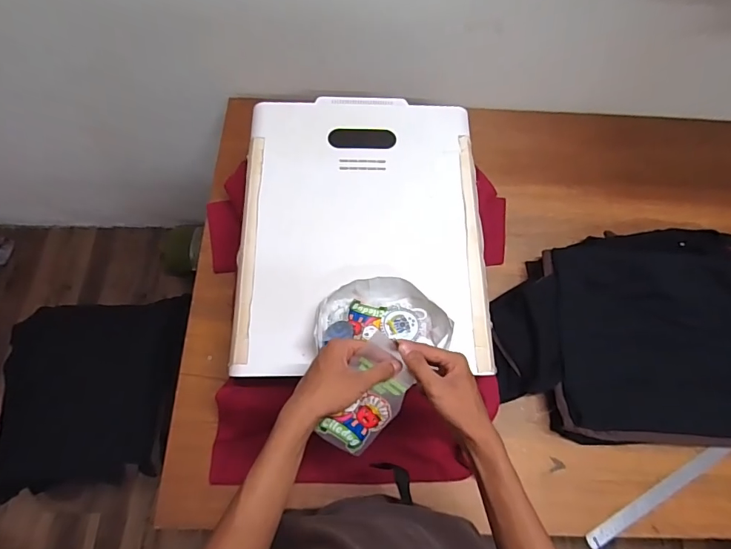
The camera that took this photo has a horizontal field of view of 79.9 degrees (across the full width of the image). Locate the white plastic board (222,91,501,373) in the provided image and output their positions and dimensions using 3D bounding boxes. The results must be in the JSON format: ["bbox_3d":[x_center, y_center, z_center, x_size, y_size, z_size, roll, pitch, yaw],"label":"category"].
[{"bbox_3d":[-0.006,-0.088,0.736,0.401,0.025,0.488,-1,69,-3],"label":"white plastic board"}]

